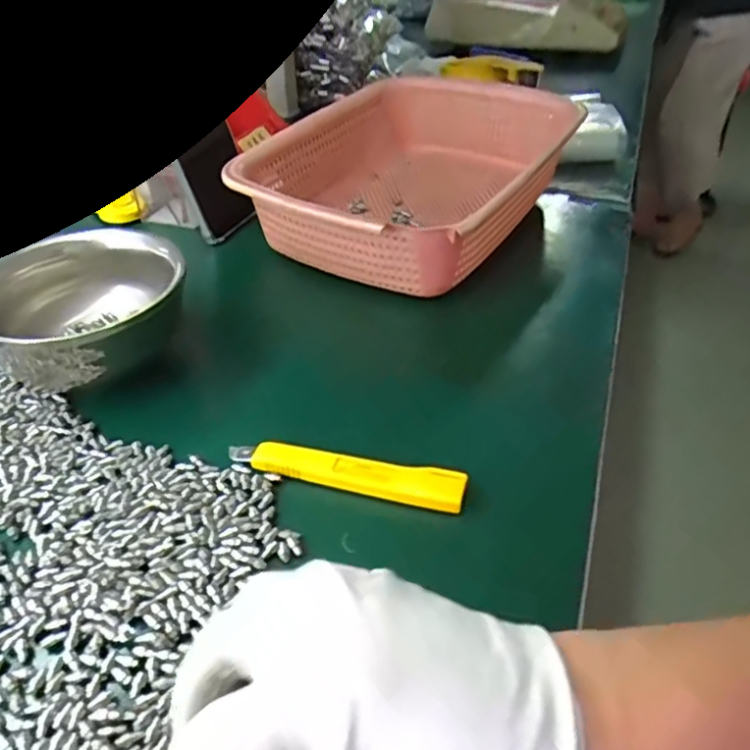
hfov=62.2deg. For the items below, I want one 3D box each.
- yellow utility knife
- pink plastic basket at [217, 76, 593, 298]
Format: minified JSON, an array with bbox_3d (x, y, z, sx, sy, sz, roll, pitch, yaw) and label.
[{"bbox_3d":[-0.017,0.051,0.326,0.126,0.009,0.020,8,42,11],"label":"yellow utility knife"},{"bbox_3d":[0.027,-0.176,0.540,0.231,0.067,0.284,20,45,23],"label":"pink plastic basket"}]

